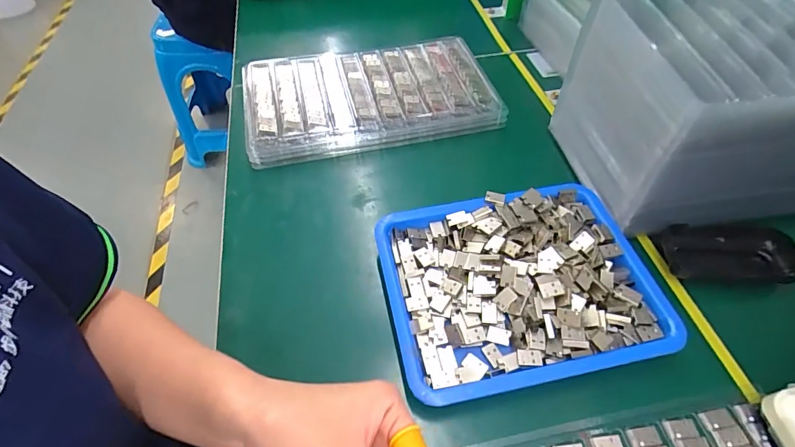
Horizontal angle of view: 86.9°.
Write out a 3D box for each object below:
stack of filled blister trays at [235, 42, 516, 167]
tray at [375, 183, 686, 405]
[{"bbox_3d":[-0.036,-0.160,0.520,0.299,0.039,0.166,-11,53,-7],"label":"stack of filled blister trays"},{"bbox_3d":[0.101,0.047,0.355,0.216,0.032,0.168,-10,53,-6],"label":"tray"}]

